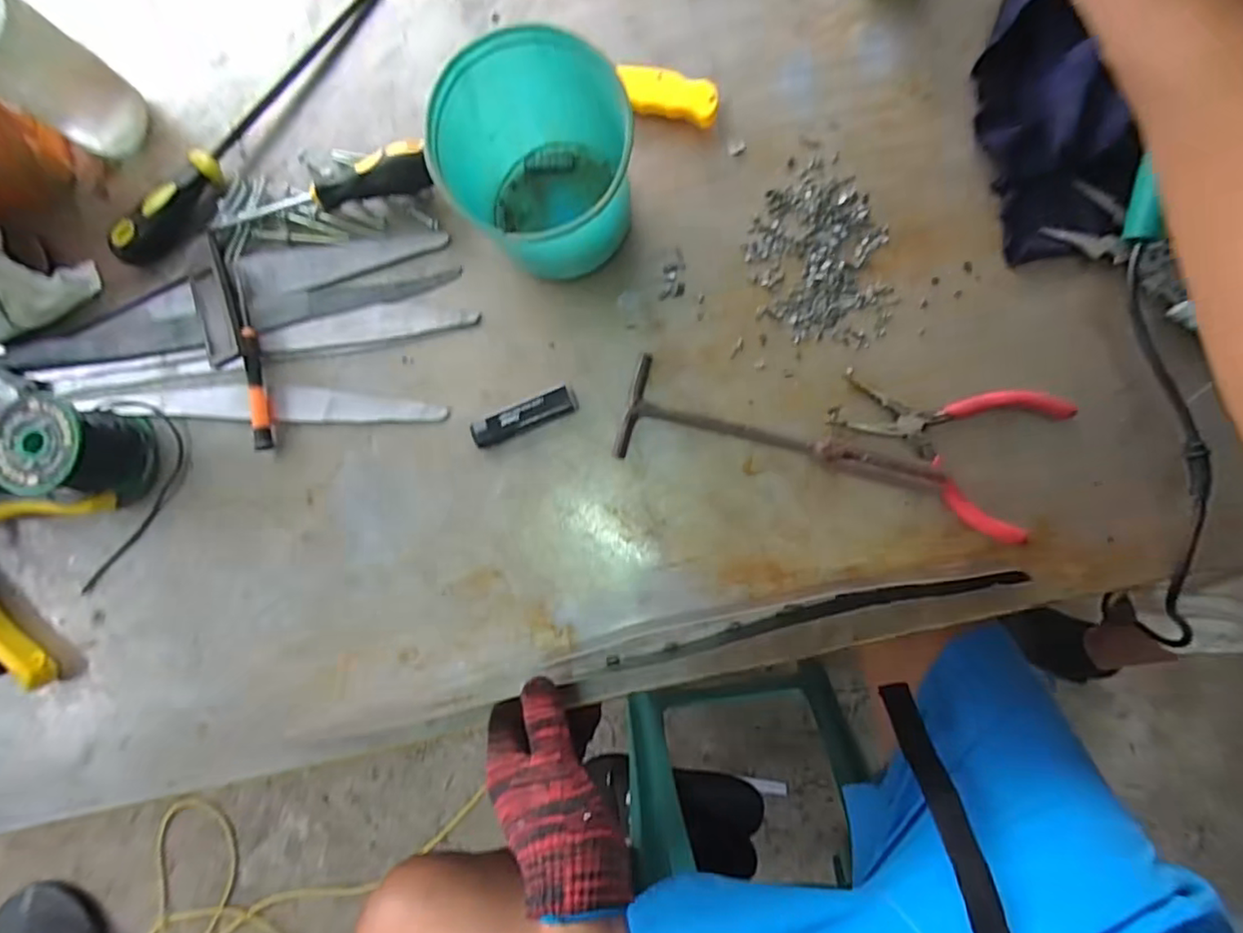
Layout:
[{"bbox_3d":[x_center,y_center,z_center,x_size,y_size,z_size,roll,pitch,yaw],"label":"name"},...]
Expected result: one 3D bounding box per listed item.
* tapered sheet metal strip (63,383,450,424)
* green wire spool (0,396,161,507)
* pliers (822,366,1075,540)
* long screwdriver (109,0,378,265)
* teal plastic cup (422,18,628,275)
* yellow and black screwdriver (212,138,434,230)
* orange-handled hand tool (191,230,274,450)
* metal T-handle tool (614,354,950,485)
[{"bbox_3d":[-0.283,-0.049,0.475,0.294,0.010,0.028,3,86,6],"label":"tapered sheet metal strip"},{"bbox_3d":[-0.408,-0.011,0.457,0.071,0.068,0.070,9,87,6],"label":"green wire spool"},{"bbox_3d":[0.219,-0.020,0.416,0.146,0.021,0.098,23,88,7],"label":"pliers"},{"bbox_3d":[-0.298,-0.277,0.484,0.037,0.028,0.296,42,91,7],"label":"long screwdriver"},{"bbox_3d":[-0.054,-0.199,0.413,0.117,0.107,0.125,-4,85,5],"label":"teal plastic cup"},{"bbox_3d":[-0.235,-0.212,0.468,0.184,0.034,0.028,-10,85,5],"label":"yellow and black screwdriver"},{"bbox_3d":[-0.306,-0.098,0.475,0.037,0.016,0.176,-17,84,4],"label":"orange-handled hand tool"},{"bbox_3d":[0.109,-0.016,0.428,0.221,0.018,0.071,16,87,7],"label":"metal T-handle tool"}]

